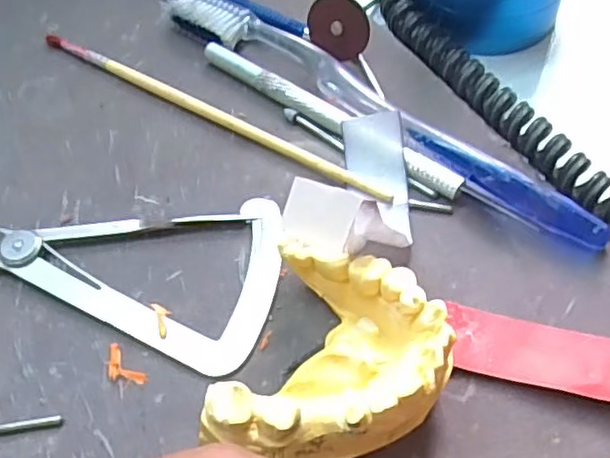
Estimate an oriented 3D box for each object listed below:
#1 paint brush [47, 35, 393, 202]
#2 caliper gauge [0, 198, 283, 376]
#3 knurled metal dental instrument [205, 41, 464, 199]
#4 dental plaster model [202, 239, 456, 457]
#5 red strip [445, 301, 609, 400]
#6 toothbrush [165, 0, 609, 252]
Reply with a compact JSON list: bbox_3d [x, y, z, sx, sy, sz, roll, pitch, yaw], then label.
[{"bbox_3d":[-0.039,-0.044,0.242,0.160,0.006,0.005,28,61,22],"label":"paint brush"},{"bbox_3d":[-0.053,0.005,0.208,0.097,0.007,0.059,18,58,16],"label":"caliper gauge"},{"bbox_3d":[0.007,-0.041,0.235,0.114,0.006,0.007,34,63,24],"label":"knurled metal dental instrument"},{"bbox_3d":[0.009,0.036,0.169,0.051,0.027,0.058,18,58,16],"label":"dental plaster model"},{"bbox_3d":[0.079,0.037,0.176,0.079,0.007,0.019,13,57,13],"label":"red strip"},{"bbox_3d":[0.021,-0.046,0.234,0.184,0.011,0.020,34,63,24],"label":"toothbrush"}]

